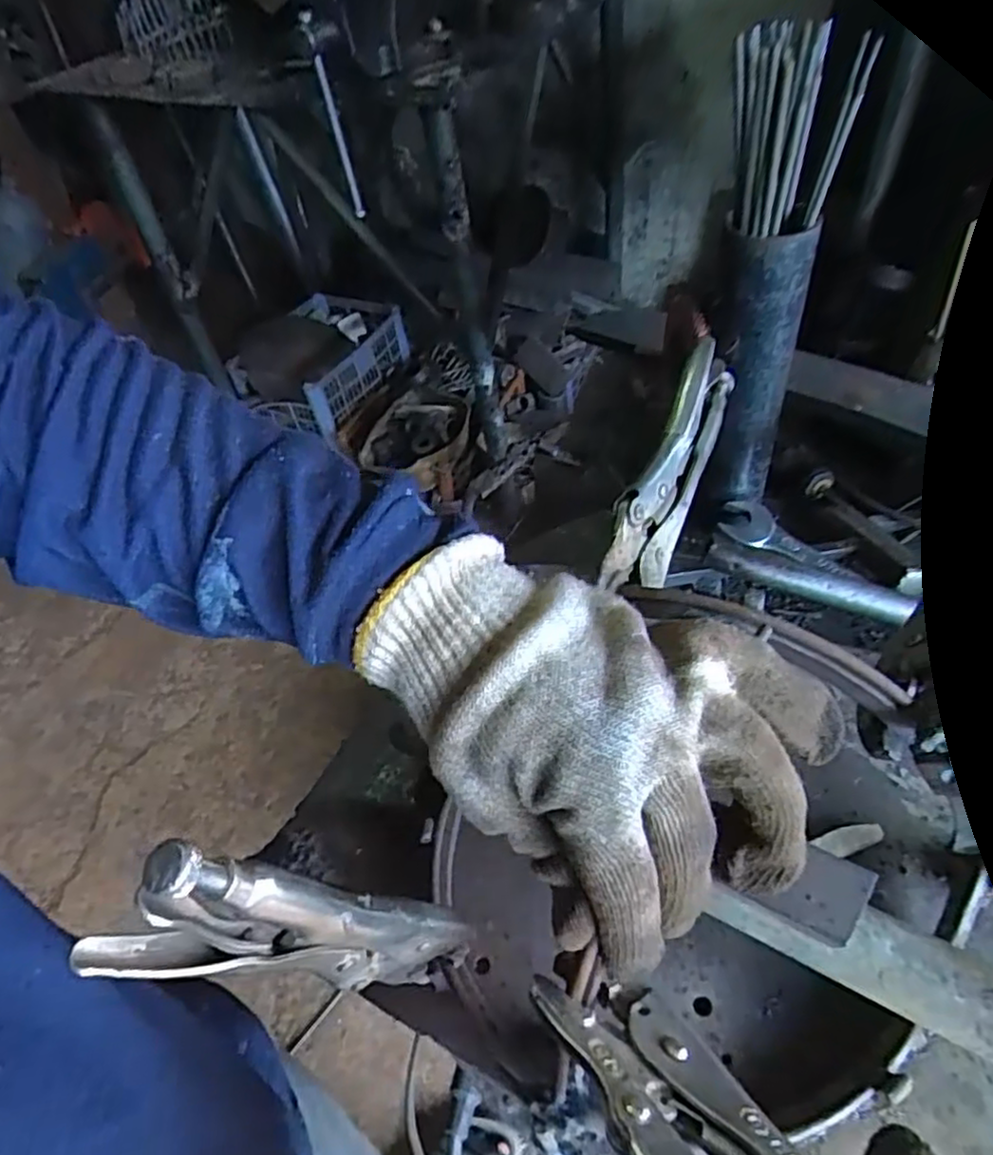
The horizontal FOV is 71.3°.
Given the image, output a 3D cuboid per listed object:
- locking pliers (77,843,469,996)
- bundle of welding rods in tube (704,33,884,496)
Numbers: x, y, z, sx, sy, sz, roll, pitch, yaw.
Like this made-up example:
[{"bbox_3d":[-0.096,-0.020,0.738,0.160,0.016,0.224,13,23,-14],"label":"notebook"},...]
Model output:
[{"bbox_3d":[-0.057,0.124,0.236,0.047,0.176,0.013,-33,49,7],"label":"locking pliers"},{"bbox_3d":[0.155,-0.158,0.408,0.061,0.251,0.068,6,52,15],"label":"bundle of welding rods in tube"}]

